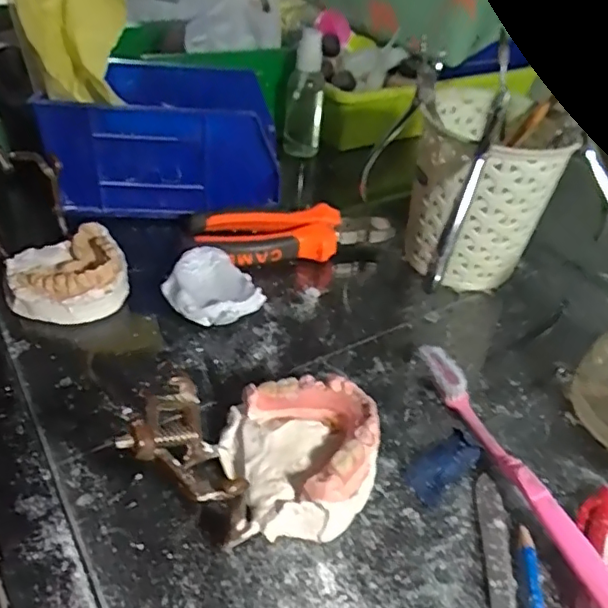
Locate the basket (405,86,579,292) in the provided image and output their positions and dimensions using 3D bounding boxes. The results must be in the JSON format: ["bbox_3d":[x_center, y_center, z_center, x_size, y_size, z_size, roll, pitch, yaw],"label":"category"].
[{"bbox_3d":[0.122,-0.078,0.410,0.092,0.112,0.102,12,40,7],"label":"basket"}]

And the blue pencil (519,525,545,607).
[{"bbox_3d":[0.097,0.117,0.245,0.007,0.006,0.048,9,40,4],"label":"blue pencil"}]

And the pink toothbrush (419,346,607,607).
[{"bbox_3d":[0.106,0.091,0.272,0.014,0.020,0.192,-10,42,-19],"label":"pink toothbrush"}]

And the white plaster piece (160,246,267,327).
[{"bbox_3d":[-0.059,-0.008,0.364,0.054,0.025,0.054,4,39,-3],"label":"white plaster piece"}]

